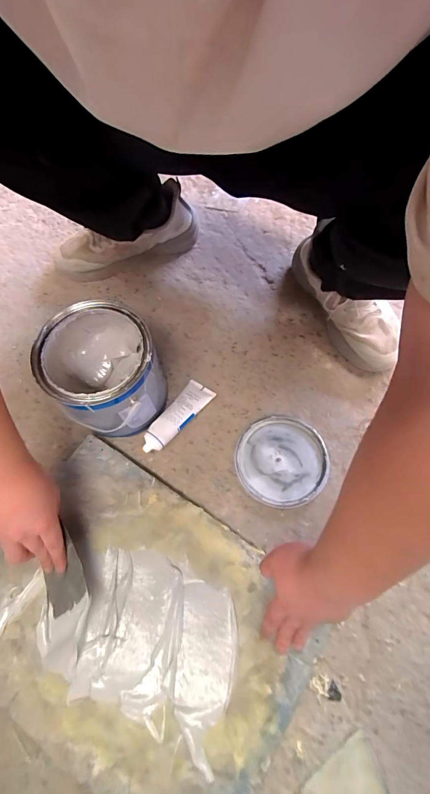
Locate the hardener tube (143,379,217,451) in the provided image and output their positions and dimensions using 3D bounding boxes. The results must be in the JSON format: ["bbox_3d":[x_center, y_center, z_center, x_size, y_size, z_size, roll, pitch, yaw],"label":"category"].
[{"bbox_3d":[-0.061,0.033,0.551,0.049,0.030,0.143,33,72,14],"label":"hardener tube"}]

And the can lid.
[{"bbox_3d":[0.105,0.101,0.536,0.141,0.017,0.137,0,67,1],"label":"can lid"}]

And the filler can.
[{"bbox_3d":[-0.164,-0.034,0.509,0.156,0.151,0.155,0,67,1],"label":"filler can"}]

